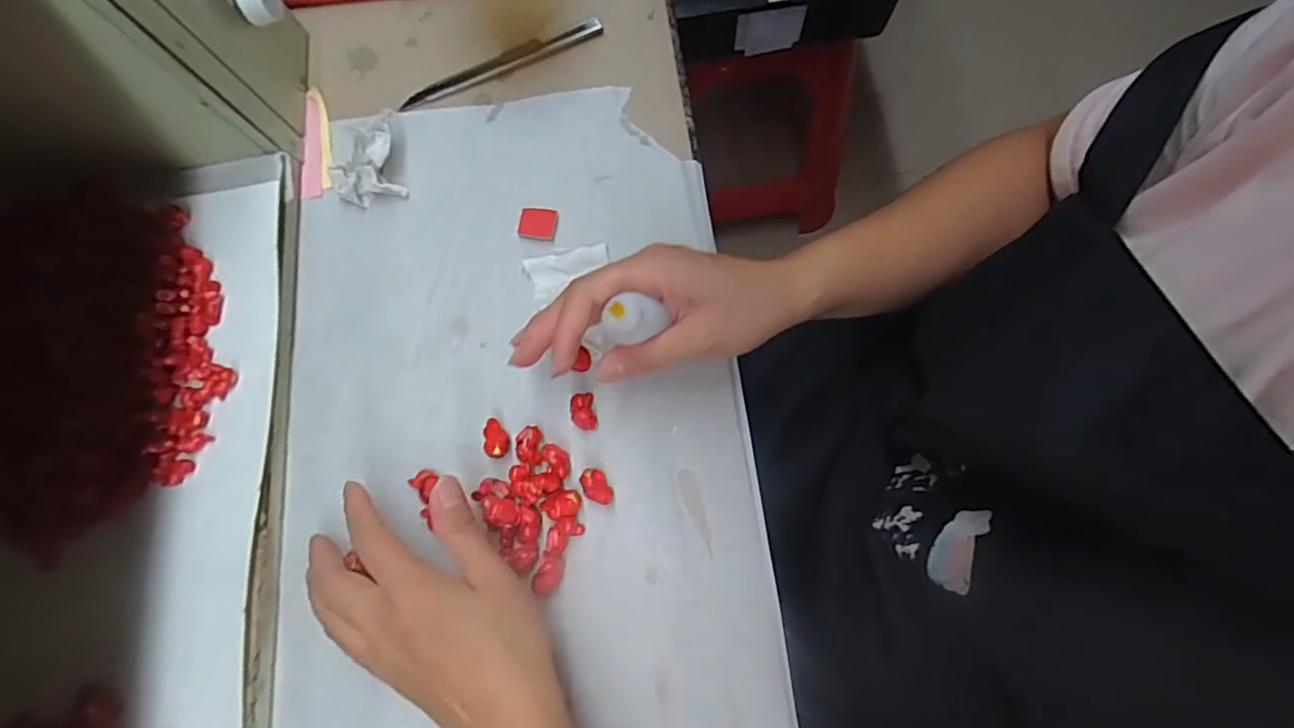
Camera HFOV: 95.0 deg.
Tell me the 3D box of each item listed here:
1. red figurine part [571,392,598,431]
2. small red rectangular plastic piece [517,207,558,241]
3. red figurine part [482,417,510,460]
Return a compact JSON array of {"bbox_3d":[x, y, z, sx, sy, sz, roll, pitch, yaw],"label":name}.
[{"bbox_3d":[-0.035,0.026,0.326,0.013,0.010,0.021,-9,75,-1],"label":"red figurine part"},{"bbox_3d":[-0.067,-0.086,0.364,0.022,0.005,0.021,7,76,3],"label":"small red rectangular plastic piece"},{"bbox_3d":[-0.084,0.042,0.330,0.014,0.014,0.022,-26,76,-6],"label":"red figurine part"}]

